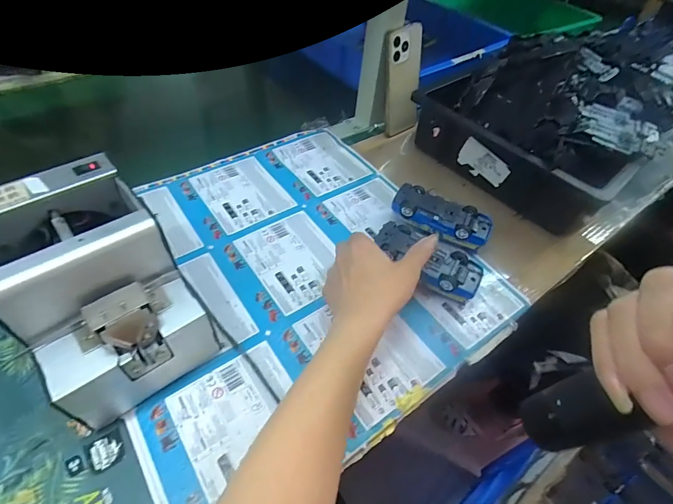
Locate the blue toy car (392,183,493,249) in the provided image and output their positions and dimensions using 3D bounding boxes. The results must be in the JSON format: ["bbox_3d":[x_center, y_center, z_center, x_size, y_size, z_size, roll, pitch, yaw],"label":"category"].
[{"bbox_3d":[0.137,-0.043,0.501,0.128,0.044,0.056,23,52,14],"label":"blue toy car"}]

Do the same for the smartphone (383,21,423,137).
[{"bbox_3d":[0.111,-0.281,0.618,0.069,0.160,0.015,-25,42,-24],"label":"smartphone"}]

